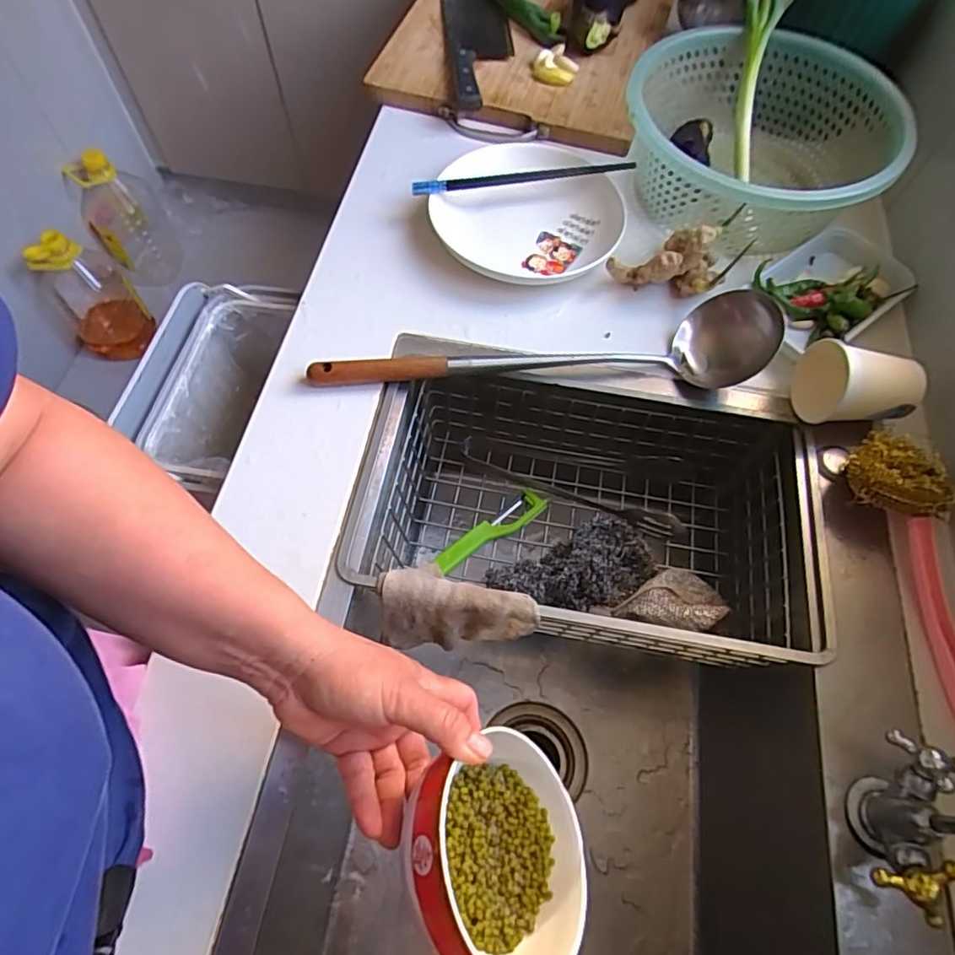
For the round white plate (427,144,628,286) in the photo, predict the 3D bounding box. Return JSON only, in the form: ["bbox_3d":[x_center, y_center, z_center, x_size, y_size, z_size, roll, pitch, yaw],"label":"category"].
[{"bbox_3d":[0.054,-0.284,0.614,0.192,0.028,0.193,1,62,-2],"label":"round white plate"}]

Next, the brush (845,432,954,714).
[{"bbox_3d":[0.331,0.070,0.438,0.061,0.053,0.224,1,62,-2],"label":"brush"}]

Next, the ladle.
[{"bbox_3d":[0.058,-0.103,0.508,0.405,0.059,0.087,-7,63,-6],"label":"ladle"}]

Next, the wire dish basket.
[{"bbox_3d":[0.094,0.035,0.534,0.381,0.114,0.227,9,62,1],"label":"wire dish basket"}]

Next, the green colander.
[{"bbox_3d":[0.294,-0.351,0.617,0.264,0.095,0.268,1,62,-2],"label":"green colander"}]

